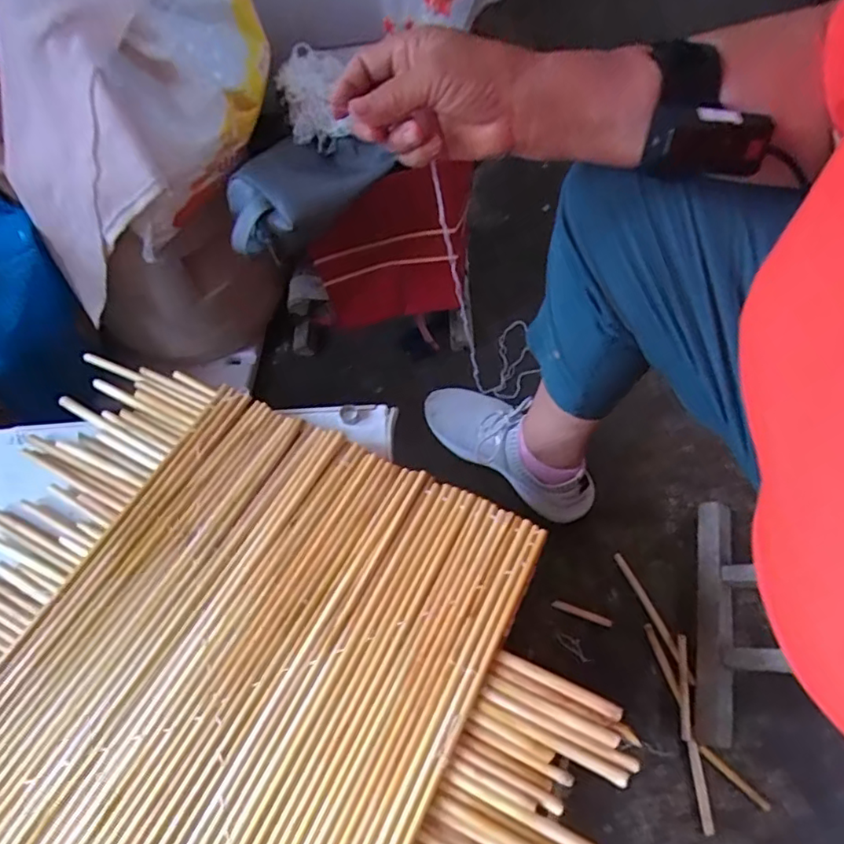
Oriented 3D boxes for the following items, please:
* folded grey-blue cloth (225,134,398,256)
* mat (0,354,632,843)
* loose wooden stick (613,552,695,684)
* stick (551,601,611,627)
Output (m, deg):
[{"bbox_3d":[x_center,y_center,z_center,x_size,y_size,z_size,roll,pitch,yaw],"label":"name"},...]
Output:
[{"bbox_3d":[-0.126,-0.252,0.605,0.111,0.064,0.193,38,69,22],"label":"folded grey-blue cloth"},{"bbox_3d":[-0.146,0.218,0.449,0.590,0.029,0.469,18,63,13],"label":"mat"},{"bbox_3d":[0.281,0.232,0.706,0.013,0.008,0.162,-20,61,-9],"label":"loose wooden stick"},{"bbox_3d":[0.194,0.233,0.710,0.072,0.005,0.010,15,62,12],"label":"stick"}]

